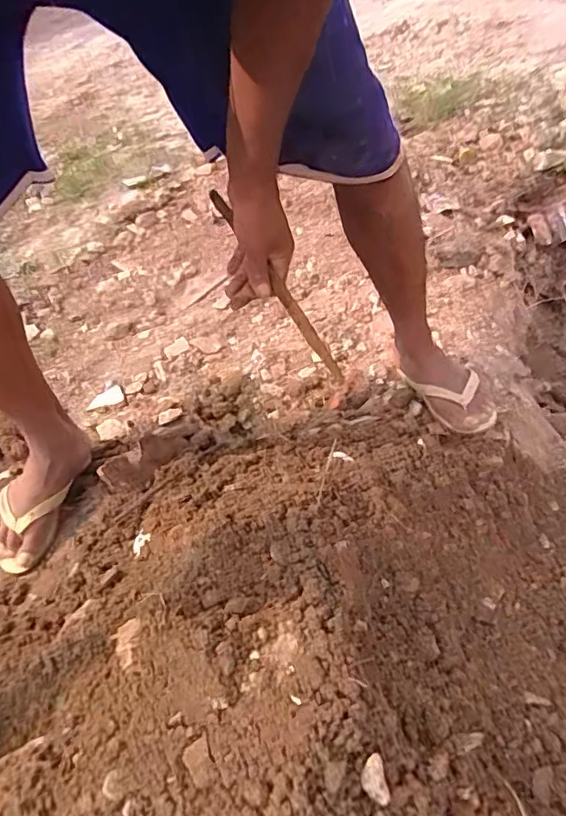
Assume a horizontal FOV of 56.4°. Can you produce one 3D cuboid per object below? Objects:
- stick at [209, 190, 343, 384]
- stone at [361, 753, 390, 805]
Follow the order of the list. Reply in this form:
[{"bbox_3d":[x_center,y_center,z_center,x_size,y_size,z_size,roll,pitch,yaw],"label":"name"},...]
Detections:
[{"bbox_3d":[-0.013,-0.148,0.605,0.016,0.017,0.293,-27,71,-16],"label":"stick"},{"bbox_3d":[0.066,0.271,0.385,0.017,0.016,0.029,-12,50,-4],"label":"stone"}]

